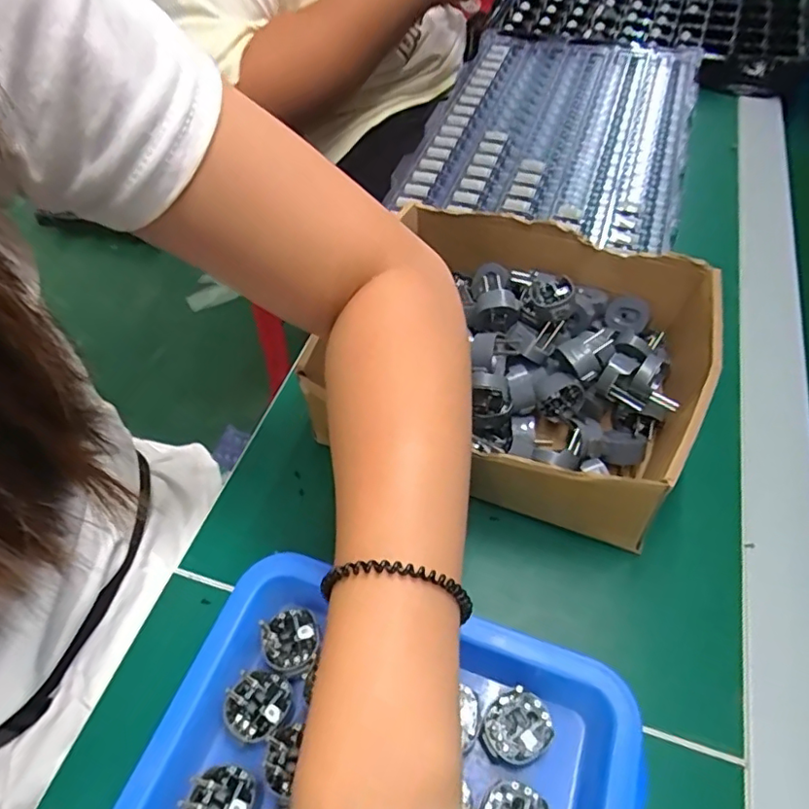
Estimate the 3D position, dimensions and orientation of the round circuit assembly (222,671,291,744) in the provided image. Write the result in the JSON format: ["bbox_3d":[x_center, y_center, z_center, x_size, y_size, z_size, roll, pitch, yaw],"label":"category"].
[{"bbox_3d":[-0.062,0.127,0.240,0.026,0.006,0.025,-2,48,3],"label":"round circuit assembly"}]

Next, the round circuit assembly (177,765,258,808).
[{"bbox_3d":[-0.072,0.155,0.220,0.025,0.007,0.027,-2,48,3],"label":"round circuit assembly"}]

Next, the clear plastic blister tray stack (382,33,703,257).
[{"bbox_3d":[0.141,-0.258,0.534,0.229,0.033,0.338,14,51,16],"label":"clear plastic blister tray stack"}]

